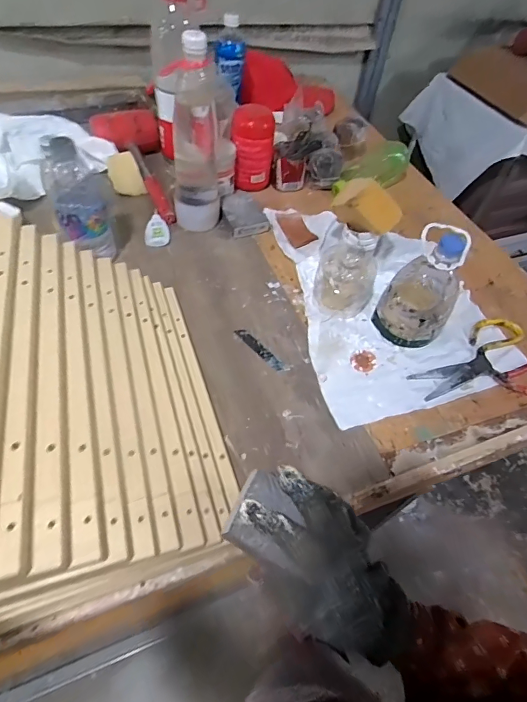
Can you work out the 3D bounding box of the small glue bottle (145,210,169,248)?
[{"bbox_3d":[-0.193,-0.220,0.740,0.041,0.018,0.081,-7,56,-10],"label":"small glue bottle"}]

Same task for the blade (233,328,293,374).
[{"bbox_3d":[-0.003,-0.002,0.608,0.101,0.004,0.023,40,61,21],"label":"blade"}]

